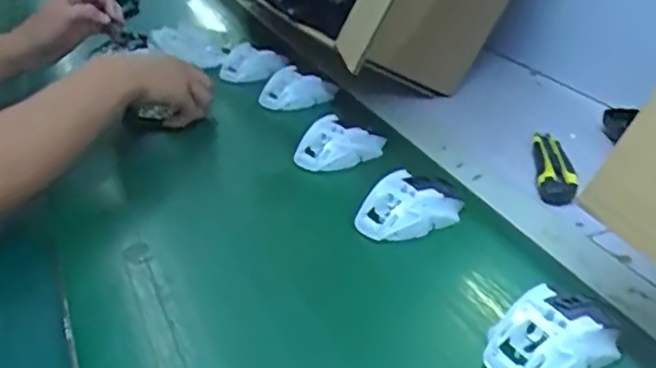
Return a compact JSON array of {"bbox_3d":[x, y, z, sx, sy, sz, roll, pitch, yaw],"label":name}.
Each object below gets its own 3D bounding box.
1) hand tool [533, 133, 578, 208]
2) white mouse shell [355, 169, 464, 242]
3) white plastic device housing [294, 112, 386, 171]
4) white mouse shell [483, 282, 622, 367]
[{"bbox_3d":[0.251,-0.023,0.719,0.038,0.022,0.149,8,28,9],"label":"hand tool"},{"bbox_3d":[0.078,0.021,0.620,0.107,0.037,0.062,-12,31,-27],"label":"white mouse shell"},{"bbox_3d":[0.015,-0.048,0.743,0.109,0.041,0.061,-16,33,-33],"label":"white plastic device housing"},{"bbox_3d":[0.167,0.109,0.471,0.107,0.035,0.060,-10,30,-24],"label":"white mouse shell"}]

